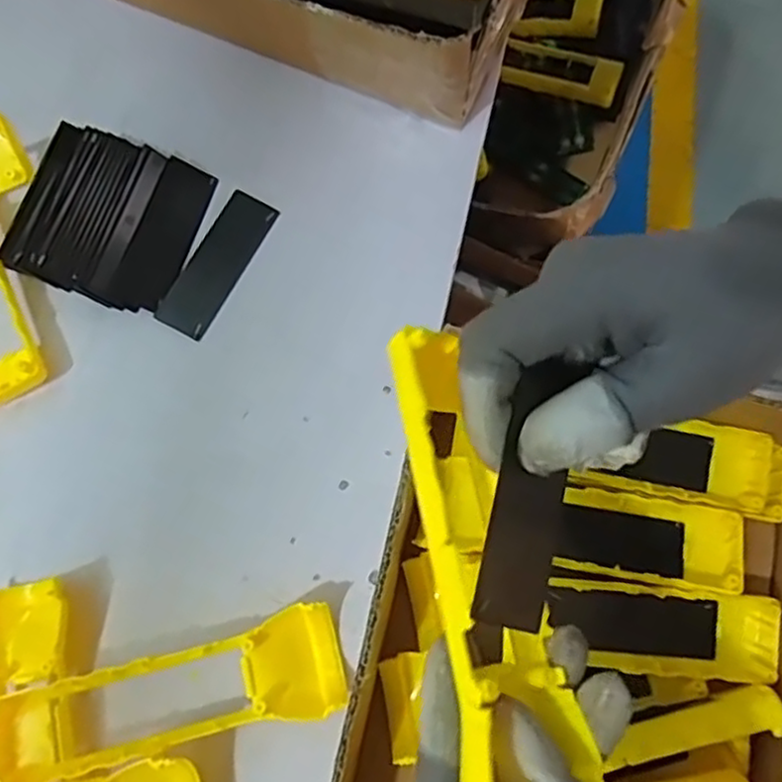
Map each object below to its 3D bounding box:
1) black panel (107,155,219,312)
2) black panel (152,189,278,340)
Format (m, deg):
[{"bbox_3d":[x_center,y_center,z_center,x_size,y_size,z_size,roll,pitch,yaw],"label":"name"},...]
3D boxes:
[{"bbox_3d":[-0.132,-0.092,0.407,0.031,0.004,0.091,22,76,-14],"label":"black panel"},{"bbox_3d":[-0.102,-0.075,0.409,0.031,0.004,0.092,28,76,3],"label":"black panel"}]

